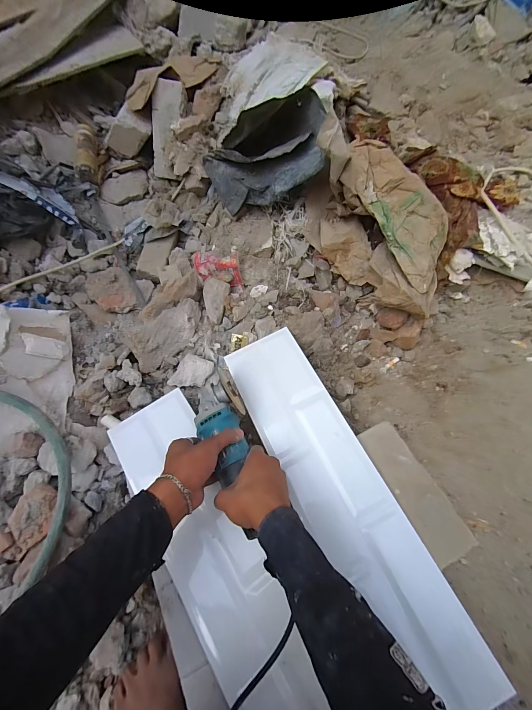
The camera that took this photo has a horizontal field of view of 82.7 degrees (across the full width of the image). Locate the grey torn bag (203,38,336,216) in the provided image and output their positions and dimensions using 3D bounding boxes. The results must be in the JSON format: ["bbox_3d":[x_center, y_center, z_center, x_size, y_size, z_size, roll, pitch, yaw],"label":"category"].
[{"bbox_3d":[-0.002,-0.485,0.662,0.267,0.164,0.294,7,64,7],"label":"grey torn bag"}]

